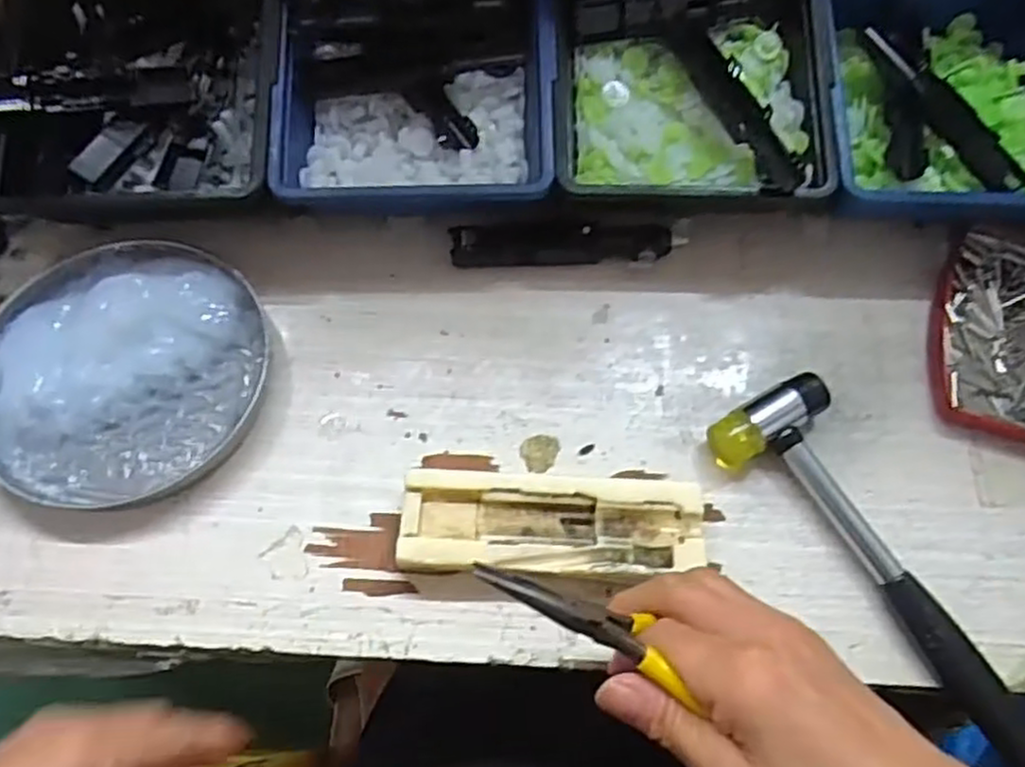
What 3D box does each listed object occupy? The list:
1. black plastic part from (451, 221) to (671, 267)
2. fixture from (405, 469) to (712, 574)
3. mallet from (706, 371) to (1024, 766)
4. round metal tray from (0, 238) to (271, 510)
[{"bbox_3d":[0.027,-0.076,0.400,0.119,0.015,0.020,-1,66,-1],"label":"black plastic part"},{"bbox_3d":[0.018,0.066,0.341,0.136,0.023,0.046,1,66,0],"label":"fixture"},{"bbox_3d":[0.177,0.102,0.328,0.059,0.022,0.228,-26,69,-11],"label":"mallet"},{"bbox_3d":[-0.199,-0.011,0.369,0.136,0.025,0.138,0,66,0],"label":"round metal tray"}]

